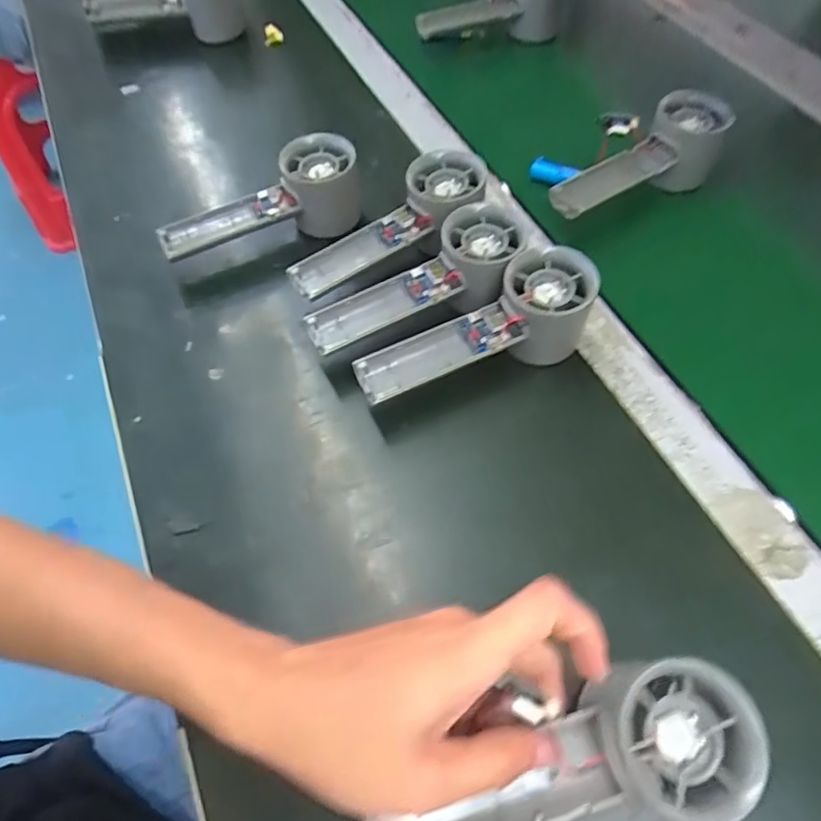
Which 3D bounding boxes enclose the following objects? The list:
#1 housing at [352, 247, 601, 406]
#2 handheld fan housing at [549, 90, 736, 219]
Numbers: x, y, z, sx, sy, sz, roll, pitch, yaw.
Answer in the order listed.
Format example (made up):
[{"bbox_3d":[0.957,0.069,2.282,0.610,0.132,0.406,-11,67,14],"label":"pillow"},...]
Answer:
[{"bbox_3d":[0.041,-0.051,0.368,0.159,0.059,0.056,-15,59,-6],"label":"housing"},{"bbox_3d":[0.188,-0.192,0.461,0.158,0.062,0.060,-37,63,-18],"label":"handheld fan housing"}]

